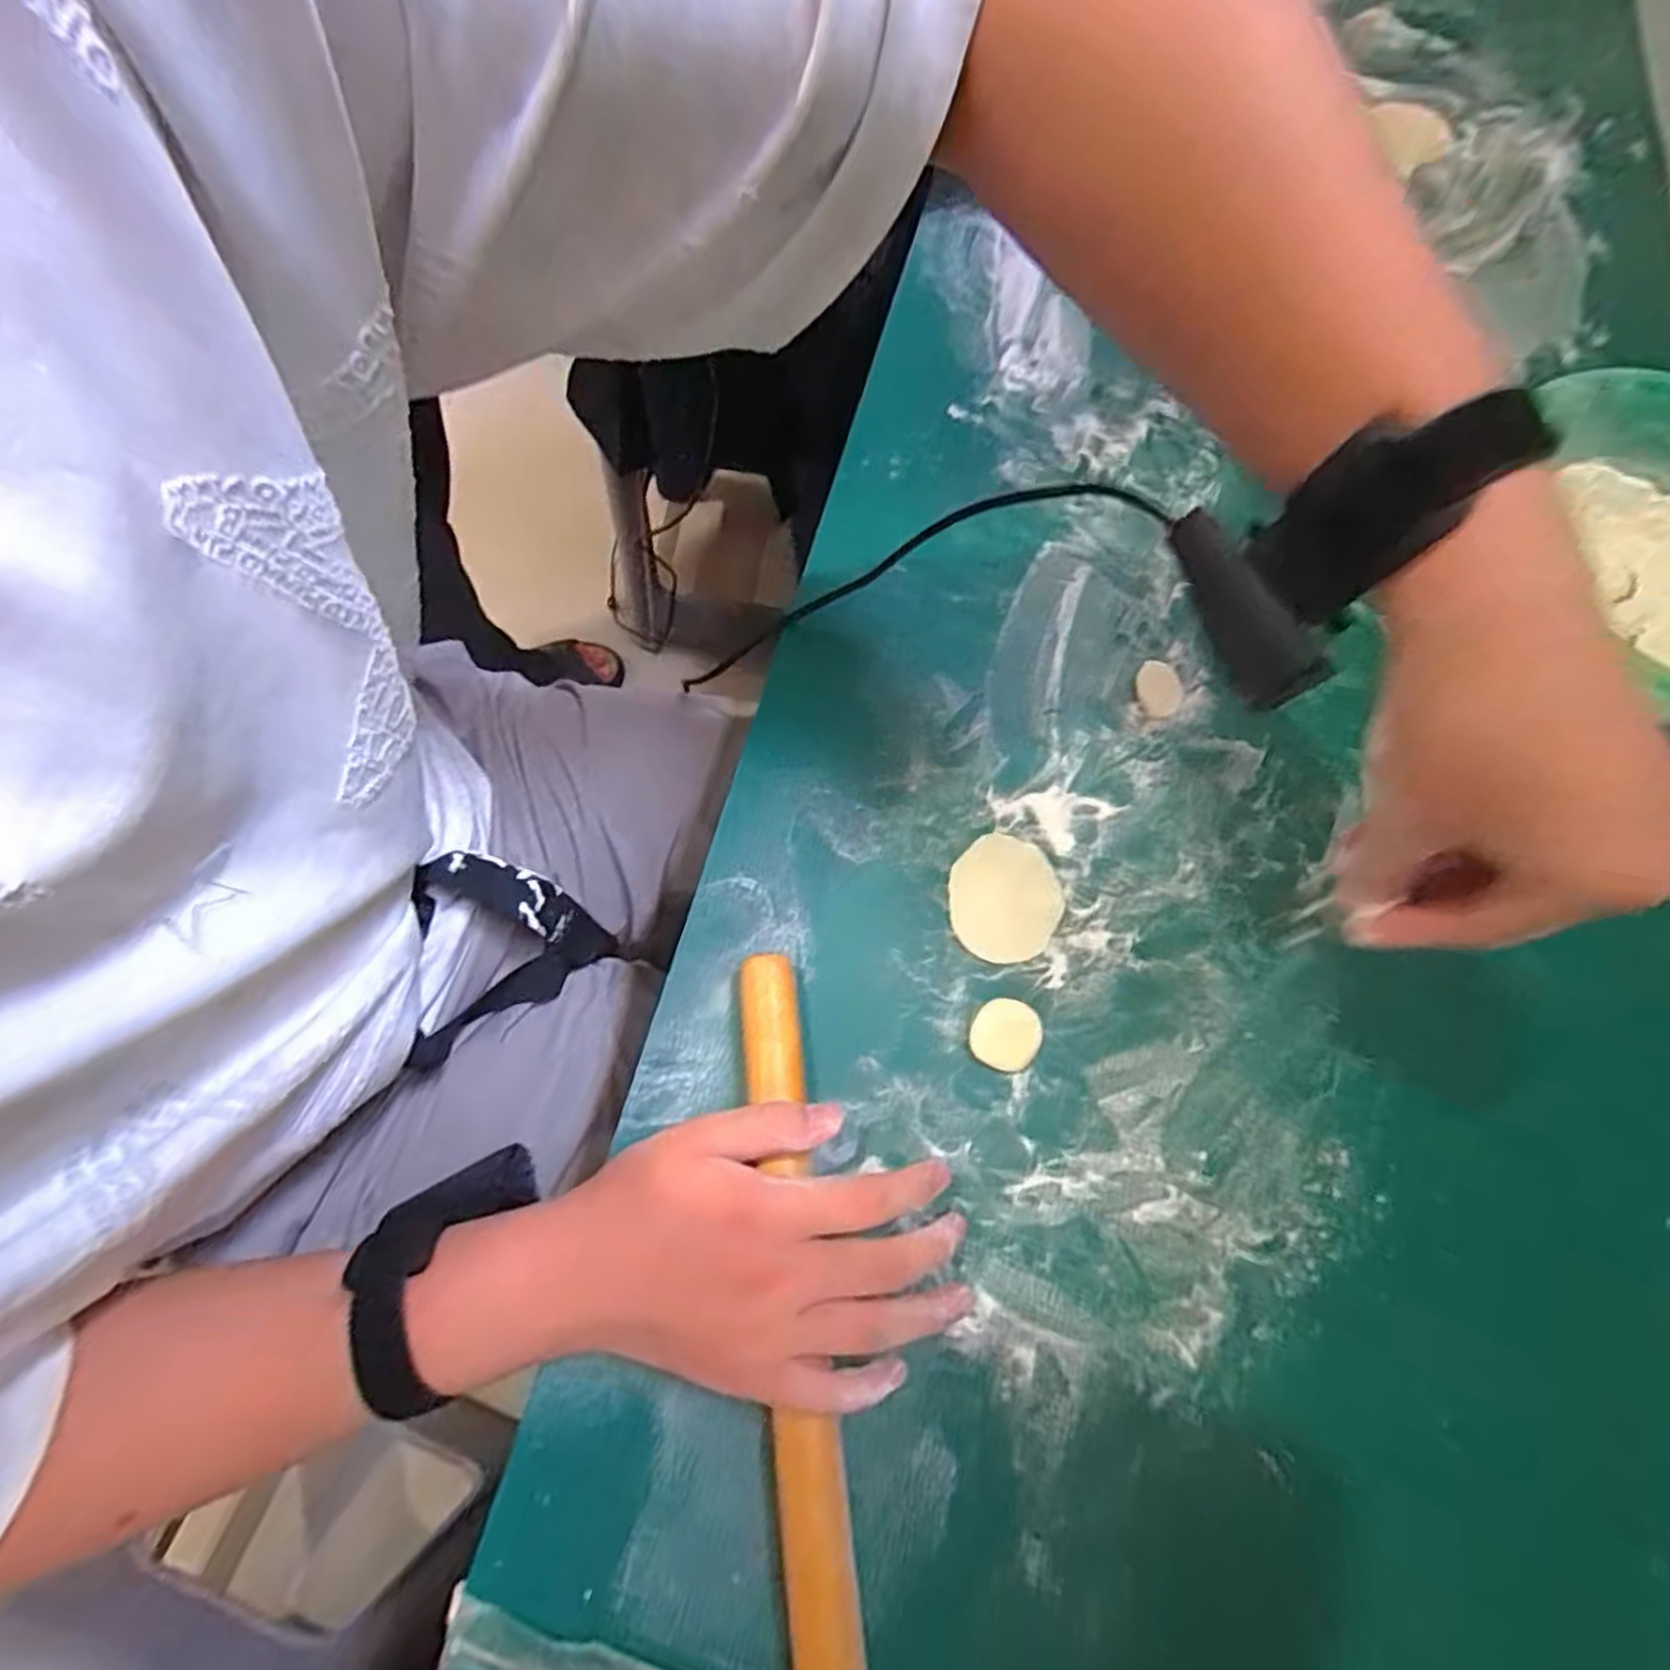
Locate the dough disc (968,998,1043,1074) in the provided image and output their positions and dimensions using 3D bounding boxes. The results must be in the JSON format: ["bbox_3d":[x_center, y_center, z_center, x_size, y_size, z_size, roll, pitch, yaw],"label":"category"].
[{"bbox_3d":[0.086,0.101,0.378,0.033,0.012,0.034,0,70,-1],"label":"dough disc"}]

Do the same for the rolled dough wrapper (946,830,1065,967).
[{"bbox_3d":[0.092,0.034,0.406,0.059,0.004,0.068,19,71,5],"label":"rolled dough wrapper"}]

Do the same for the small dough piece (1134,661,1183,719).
[{"bbox_3d":[0.196,-0.088,0.453,0.027,0.005,0.037,5,70,0],"label":"small dough piece"}]

